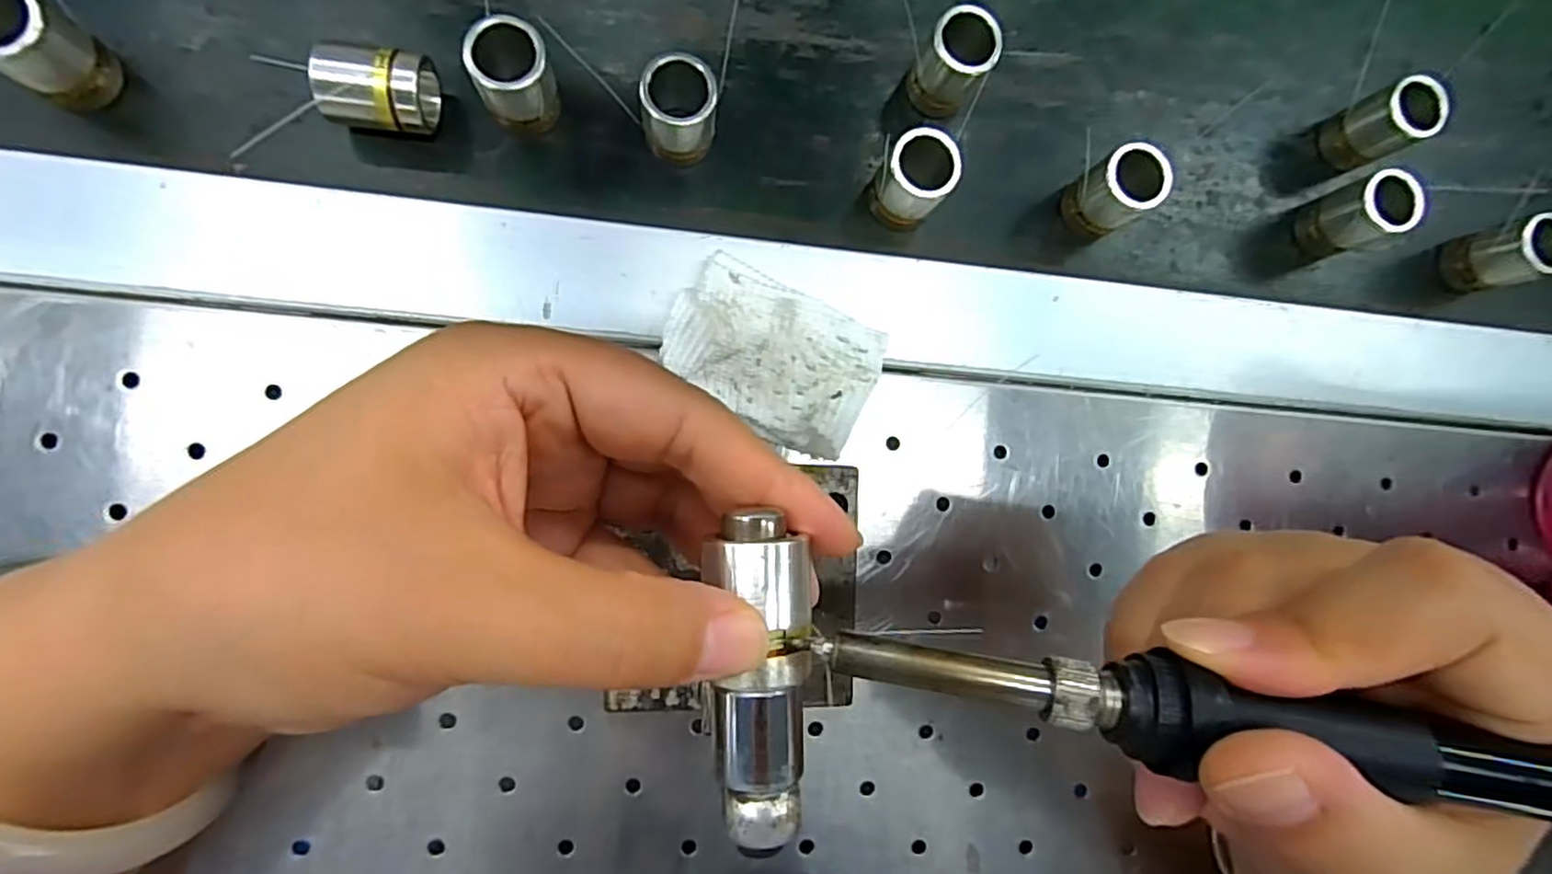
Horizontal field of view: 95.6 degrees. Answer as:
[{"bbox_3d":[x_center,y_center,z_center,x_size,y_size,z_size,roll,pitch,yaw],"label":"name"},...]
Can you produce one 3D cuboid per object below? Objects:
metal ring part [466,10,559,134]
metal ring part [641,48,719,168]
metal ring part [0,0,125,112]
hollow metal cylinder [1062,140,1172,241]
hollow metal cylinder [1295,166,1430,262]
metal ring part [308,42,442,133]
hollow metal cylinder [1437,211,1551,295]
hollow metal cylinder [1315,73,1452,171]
[{"bbox_3d":[-0.082,-0.111,0.222,0.022,0.033,0.024,0,88,-9],"label":"metal ring part"},{"bbox_3d":[-0.031,-0.104,0.227,0.023,0.033,0.021,3,87,-9],"label":"metal ring part"},{"bbox_3d":[-0.211,-0.111,0.202,0.020,0.034,0.022,35,83,-6],"label":"metal ring part"},{"bbox_3d":[0.116,-0.084,0.245,0.022,0.034,0.022,0,88,-9],"label":"hollow metal cylinder"},{"bbox_3d":[0.212,-0.081,0.259,0.018,0.035,0.022,-21,91,-9],"label":"hollow metal cylinder"},{"bbox_3d":[-0.122,-0.105,0.219,0.031,0.024,0.022,-5,88,-9],"label":"metal ring part"},{"bbox_3d":[0.280,-0.071,0.271,0.021,0.034,0.022,0,88,-9],"label":"hollow metal cylinder"},{"bbox_3d":[0.223,-0.115,0.262,0.019,0.036,0.022,-26,92,-9],"label":"hollow metal cylinder"}]

